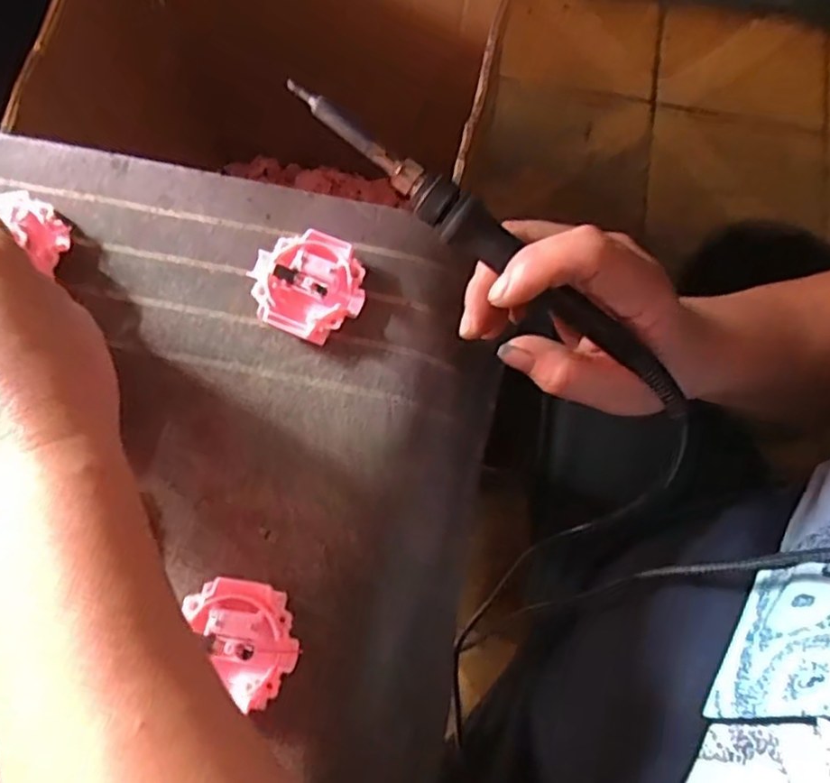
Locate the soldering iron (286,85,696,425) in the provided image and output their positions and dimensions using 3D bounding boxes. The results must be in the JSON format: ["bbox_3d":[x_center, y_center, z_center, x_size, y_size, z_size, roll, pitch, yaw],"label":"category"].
[{"bbox_3d":[0.034,-0.059,0.278,0.207,0.014,0.017,37,78,-5],"label":"soldering iron"}]

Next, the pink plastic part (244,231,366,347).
[{"bbox_3d":[-0.052,-0.052,0.330,0.054,0.015,0.052,22,76,5],"label":"pink plastic part"}]

